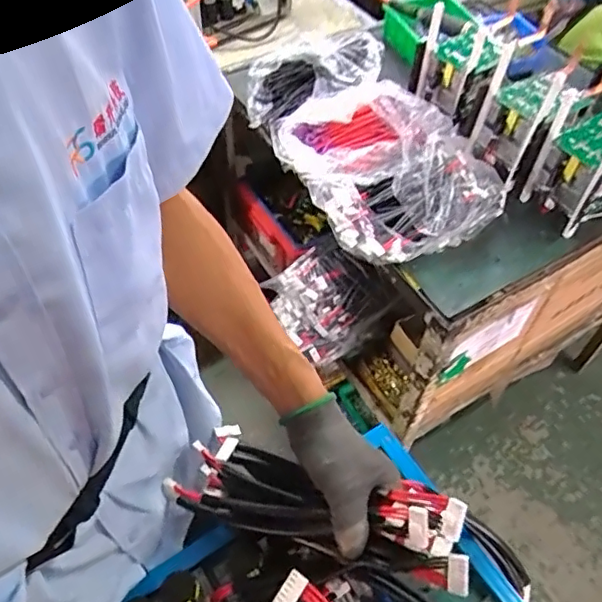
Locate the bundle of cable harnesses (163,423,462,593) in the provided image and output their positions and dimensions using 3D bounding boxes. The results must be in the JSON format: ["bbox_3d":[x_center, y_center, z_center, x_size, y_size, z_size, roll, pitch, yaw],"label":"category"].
[{"bbox_3d":[0.010,0.177,0.530,0.307,0.057,0.101,4,48,33],"label":"bundle of cable harnesses"}]

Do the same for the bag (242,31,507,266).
[{"bbox_3d":[0.108,-0.327,1.068,0.328,0.127,0.570,-21,57,-18],"label":"bag"}]

